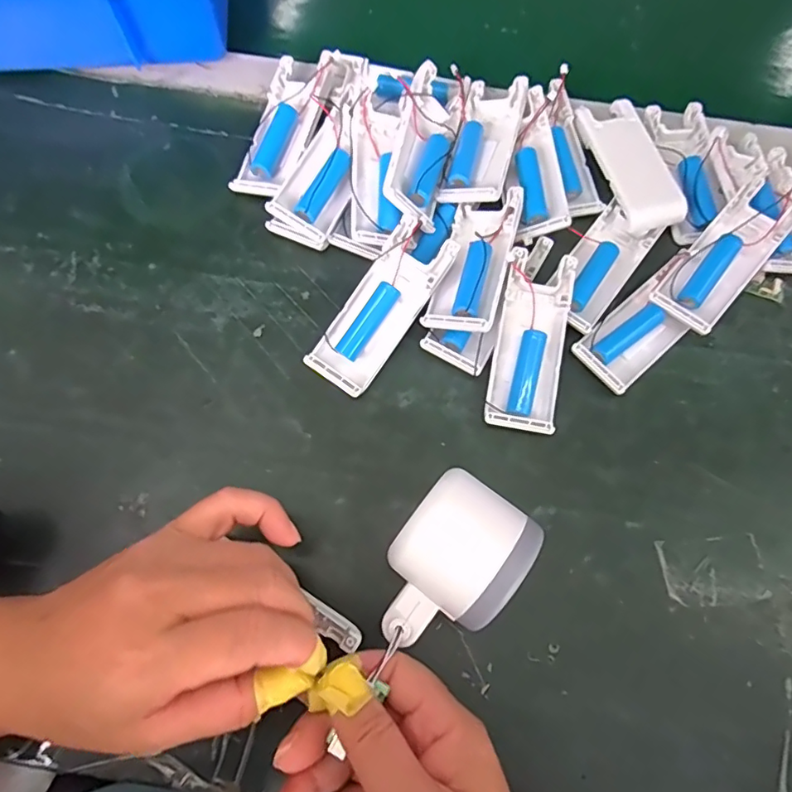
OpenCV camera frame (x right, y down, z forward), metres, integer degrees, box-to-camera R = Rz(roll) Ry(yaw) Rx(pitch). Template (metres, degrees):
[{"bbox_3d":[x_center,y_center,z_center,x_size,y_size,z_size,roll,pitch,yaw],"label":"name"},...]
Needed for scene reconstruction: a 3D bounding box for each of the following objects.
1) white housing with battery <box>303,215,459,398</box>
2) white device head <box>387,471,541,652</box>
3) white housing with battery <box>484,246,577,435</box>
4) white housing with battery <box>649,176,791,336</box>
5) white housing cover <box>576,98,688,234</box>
[{"bbox_3d":[-0.008,-0.051,0.314,0.039,0.019,0.104,35,88,9],"label":"white housing with battery"},{"bbox_3d":[0.024,0.082,0.256,0.053,0.059,0.079,36,76,9],"label":"white device head"},{"bbox_3d":[0.080,-0.031,0.310,0.042,0.024,0.101,10,73,2],"label":"white housing with battery"},{"bbox_3d":[0.202,-0.085,0.324,0.039,0.030,0.104,41,77,10],"label":"white housing with battery"},{"bbox_3d":[0.156,-0.157,0.355,0.037,0.015,0.100,-14,74,-5],"label":"white housing cover"}]

